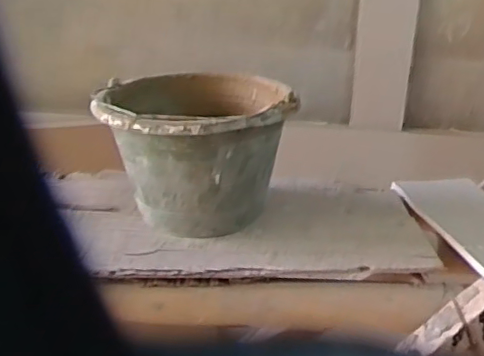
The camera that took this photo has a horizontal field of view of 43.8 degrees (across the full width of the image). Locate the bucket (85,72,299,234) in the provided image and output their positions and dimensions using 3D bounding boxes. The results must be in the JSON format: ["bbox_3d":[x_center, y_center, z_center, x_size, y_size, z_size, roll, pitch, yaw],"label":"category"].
[{"bbox_3d":[-0.056,-0.033,0.730,0.209,0.153,0.209,2,24,-1],"label":"bucket"}]

